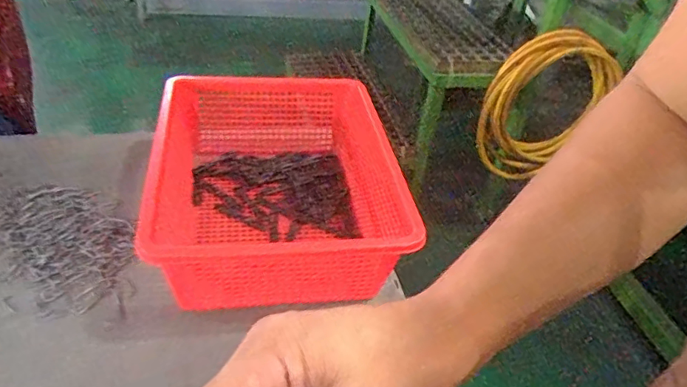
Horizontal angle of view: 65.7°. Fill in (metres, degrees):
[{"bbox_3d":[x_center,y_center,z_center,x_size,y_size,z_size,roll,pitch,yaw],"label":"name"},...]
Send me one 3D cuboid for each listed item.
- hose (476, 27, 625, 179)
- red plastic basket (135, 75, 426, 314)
[{"bbox_3d":[0.514,-0.214,1.362,0.343,0.411,0.055,-6,41,-16],"label":"hose"},{"bbox_3d":[-0.074,-0.013,0.570,0.256,0.096,0.294,-2,40,-12],"label":"red plastic basket"}]

